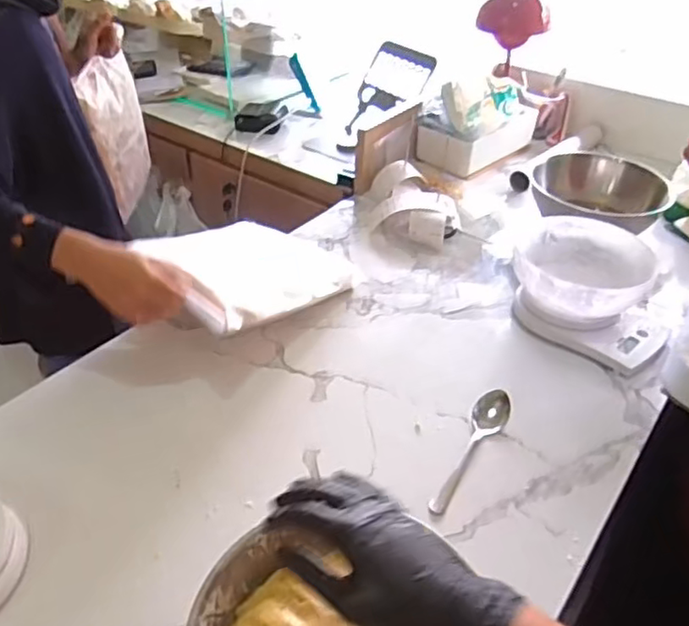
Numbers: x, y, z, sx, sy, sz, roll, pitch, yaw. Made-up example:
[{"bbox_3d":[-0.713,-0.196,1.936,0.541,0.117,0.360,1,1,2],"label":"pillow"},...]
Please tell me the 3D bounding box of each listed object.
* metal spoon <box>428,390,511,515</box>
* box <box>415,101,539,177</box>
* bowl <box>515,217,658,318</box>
[{"bbox_3d":[0.140,0.147,0.689,0.039,0.025,0.178,21,42,23],"label":"metal spoon"},{"bbox_3d":[0.271,-0.361,1.271,0.141,0.080,0.253,29,46,30],"label":"box"},{"bbox_3d":[0.326,-0.061,0.867,0.166,0.064,0.190,27,45,28],"label":"bowl"}]

